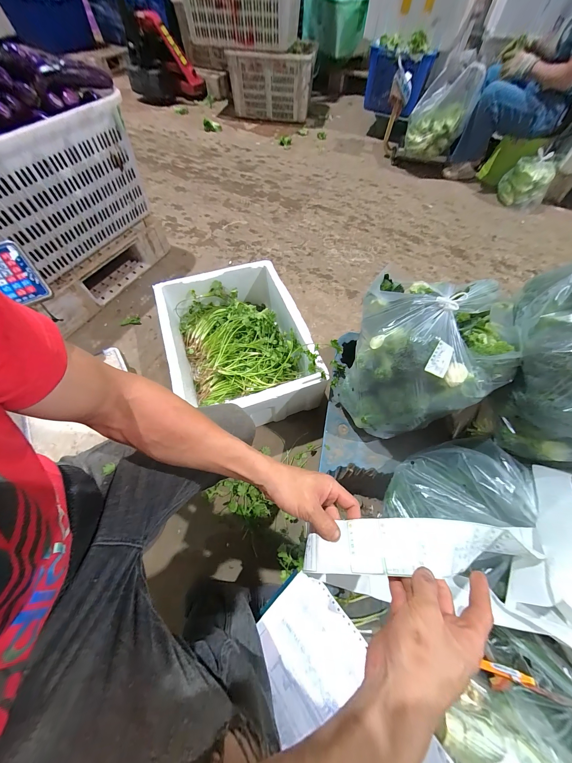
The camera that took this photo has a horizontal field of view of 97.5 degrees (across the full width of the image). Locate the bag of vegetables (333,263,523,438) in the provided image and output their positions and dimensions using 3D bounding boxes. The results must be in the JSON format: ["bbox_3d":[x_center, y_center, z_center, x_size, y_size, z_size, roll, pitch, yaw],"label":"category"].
[{"bbox_3d":[0.314,-0.062,0.590,0.289,0.251,0.340,16,62,7],"label":"bag of vegetables"}]

